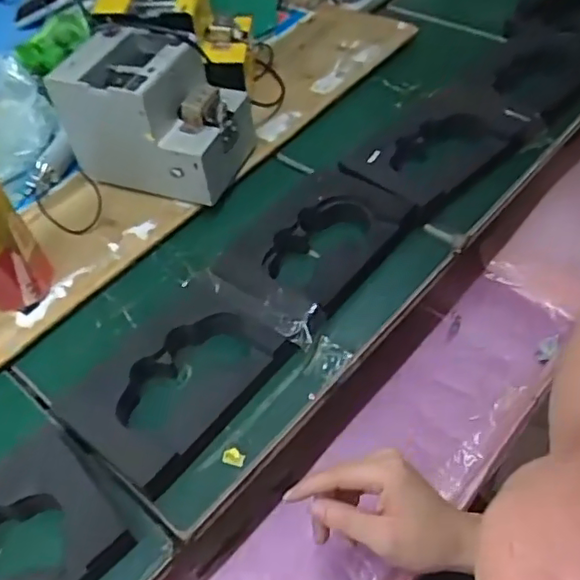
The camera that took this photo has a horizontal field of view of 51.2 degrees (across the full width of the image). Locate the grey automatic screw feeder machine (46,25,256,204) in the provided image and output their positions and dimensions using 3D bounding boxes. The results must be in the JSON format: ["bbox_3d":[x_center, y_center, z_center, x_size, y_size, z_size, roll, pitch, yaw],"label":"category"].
[{"bbox_3d":[-0.156,-0.210,0.709,0.184,0.133,0.127,12,51,16],"label":"grey automatic screw feeder machine"}]

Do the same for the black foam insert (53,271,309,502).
[{"bbox_3d":[-0.106,0.073,0.560,0.149,0.031,0.196,34,60,30],"label":"black foam insert"}]

